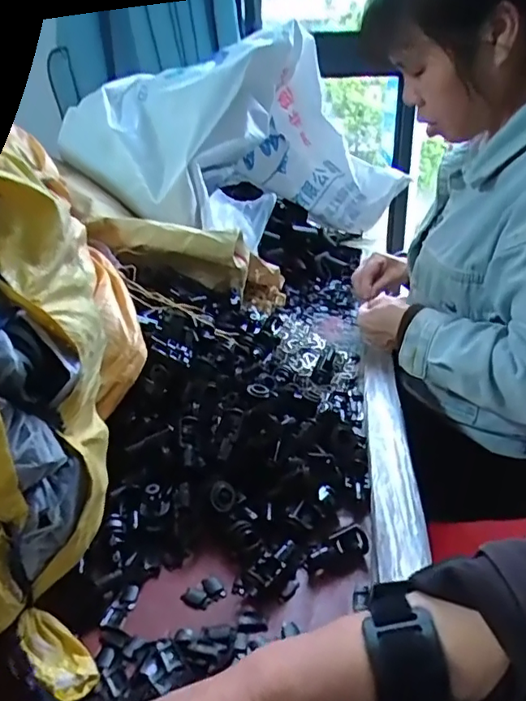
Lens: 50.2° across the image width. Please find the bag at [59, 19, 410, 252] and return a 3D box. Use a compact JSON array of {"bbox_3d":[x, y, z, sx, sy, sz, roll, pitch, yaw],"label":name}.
[{"bbox_3d":[-0.035,-0.406,1.096,0.318,0.342,0.592,20,32,39],"label":"bag"}]

